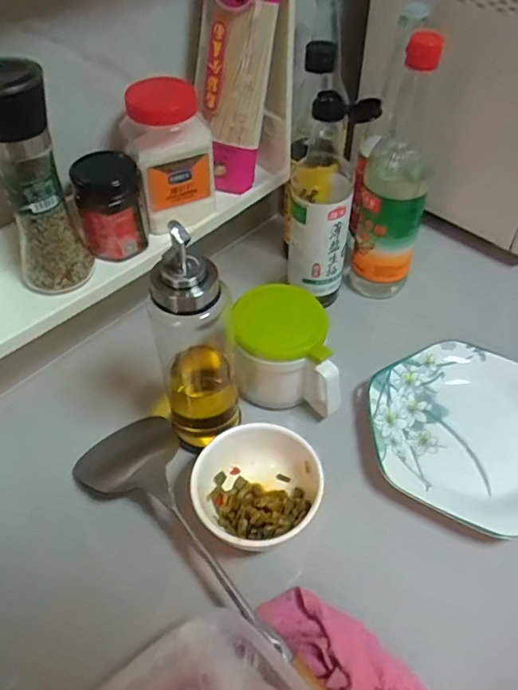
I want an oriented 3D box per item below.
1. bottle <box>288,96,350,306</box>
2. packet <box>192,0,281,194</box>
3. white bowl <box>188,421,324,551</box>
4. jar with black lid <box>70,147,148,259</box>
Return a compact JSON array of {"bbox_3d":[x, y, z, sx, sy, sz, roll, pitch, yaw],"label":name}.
[{"bbox_3d":[0.072,-0.164,0.601,0.069,0.228,0.084,3,49,4],"label":"bottle"},{"bbox_3d":[-0.025,-0.274,0.542,0.074,0.246,0.031,19,41,8],"label":"packet"},{"bbox_3d":[-0.002,0.129,0.482,0.107,0.059,0.110,0,49,0],"label":"white bowl"},{"bbox_3d":[-0.141,-0.130,0.520,0.063,0.090,0.048,-12,50,-9],"label":"jar with black lid"}]

